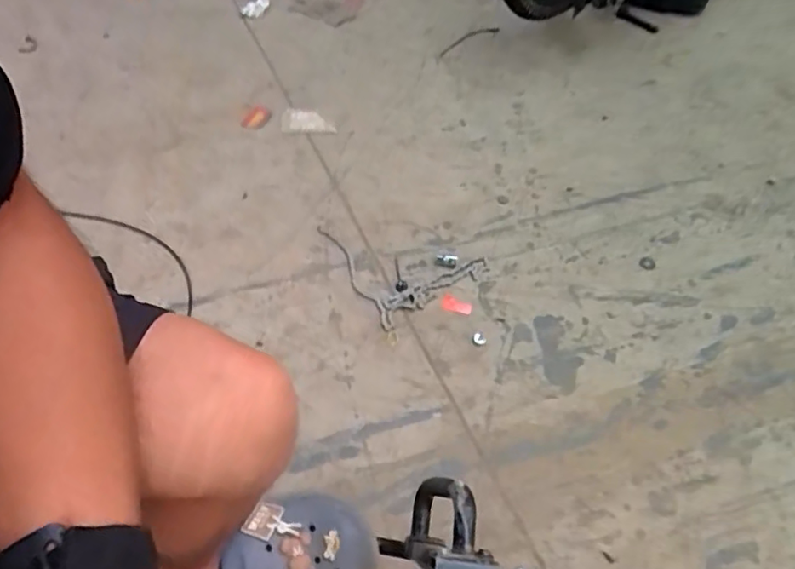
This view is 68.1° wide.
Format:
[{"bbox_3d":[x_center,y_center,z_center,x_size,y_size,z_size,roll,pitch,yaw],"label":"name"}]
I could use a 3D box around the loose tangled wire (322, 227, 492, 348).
[{"bbox_3d":[0.018,-0.045,1.060,0.221,0.021,0.264,-25,56,-16],"label":"loose tangled wire"}]

